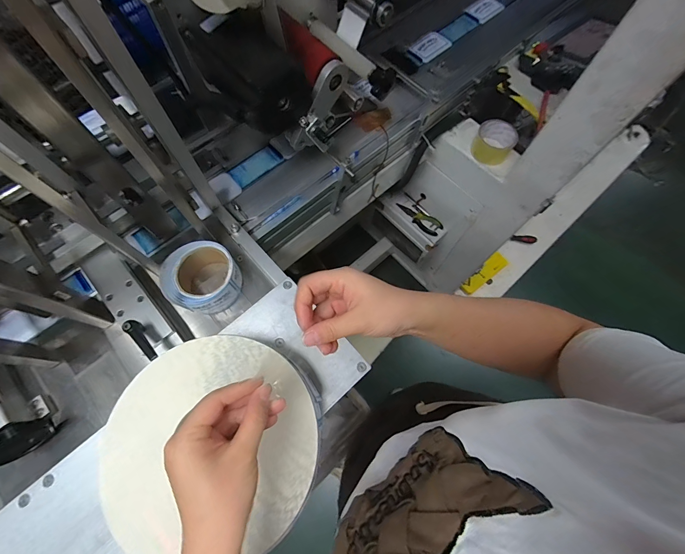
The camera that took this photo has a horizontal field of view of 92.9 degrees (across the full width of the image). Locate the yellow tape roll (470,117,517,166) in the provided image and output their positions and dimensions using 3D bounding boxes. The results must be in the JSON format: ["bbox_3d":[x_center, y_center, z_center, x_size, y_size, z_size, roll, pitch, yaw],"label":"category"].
[{"bbox_3d":[0.344,-0.306,0.740,0.083,0.057,0.084,0,69,0],"label":"yellow tape roll"}]

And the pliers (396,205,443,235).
[{"bbox_3d":[0.232,-0.180,1.001,0.153,0.019,0.055,35,73,12],"label":"pliers"}]

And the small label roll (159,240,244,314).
[{"bbox_3d":[-0.217,0.002,0.508,0.107,0.050,0.106,0,69,0],"label":"small label roll"}]

